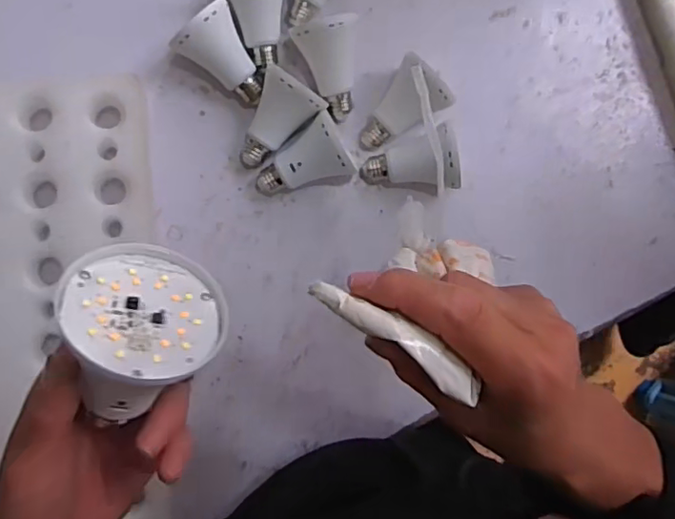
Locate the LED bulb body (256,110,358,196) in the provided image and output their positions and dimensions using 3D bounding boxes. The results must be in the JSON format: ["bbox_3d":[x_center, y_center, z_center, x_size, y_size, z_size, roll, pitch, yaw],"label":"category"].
[{"bbox_3d":[-0.032,-0.094,0.546,0.095,0.056,0.061,-26,94,-6],"label":"LED bulb body"}]

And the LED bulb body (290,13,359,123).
[{"bbox_3d":[-0.005,-0.179,0.546,0.055,0.054,0.082,-14,93,-6],"label":"LED bulb body"}]

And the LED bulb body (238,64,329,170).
[{"bbox_3d":[-0.060,-0.127,0.543,0.058,0.056,0.087,34,87,-7],"label":"LED bulb body"}]

